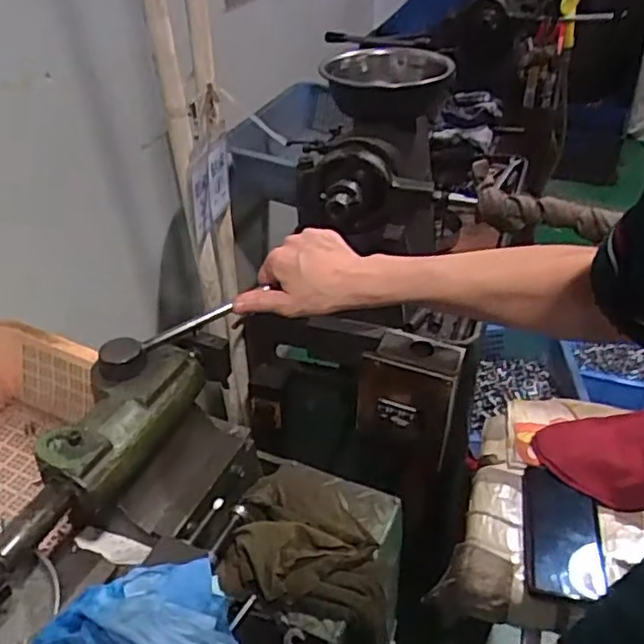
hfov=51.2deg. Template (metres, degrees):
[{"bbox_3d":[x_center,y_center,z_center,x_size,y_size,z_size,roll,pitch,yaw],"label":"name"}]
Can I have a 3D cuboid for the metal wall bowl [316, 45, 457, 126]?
[{"bbox_3d":[0.087,-0.327,0.925,0.163,0.067,0.155,-4,36,-3],"label":"metal wall bowl"}]

